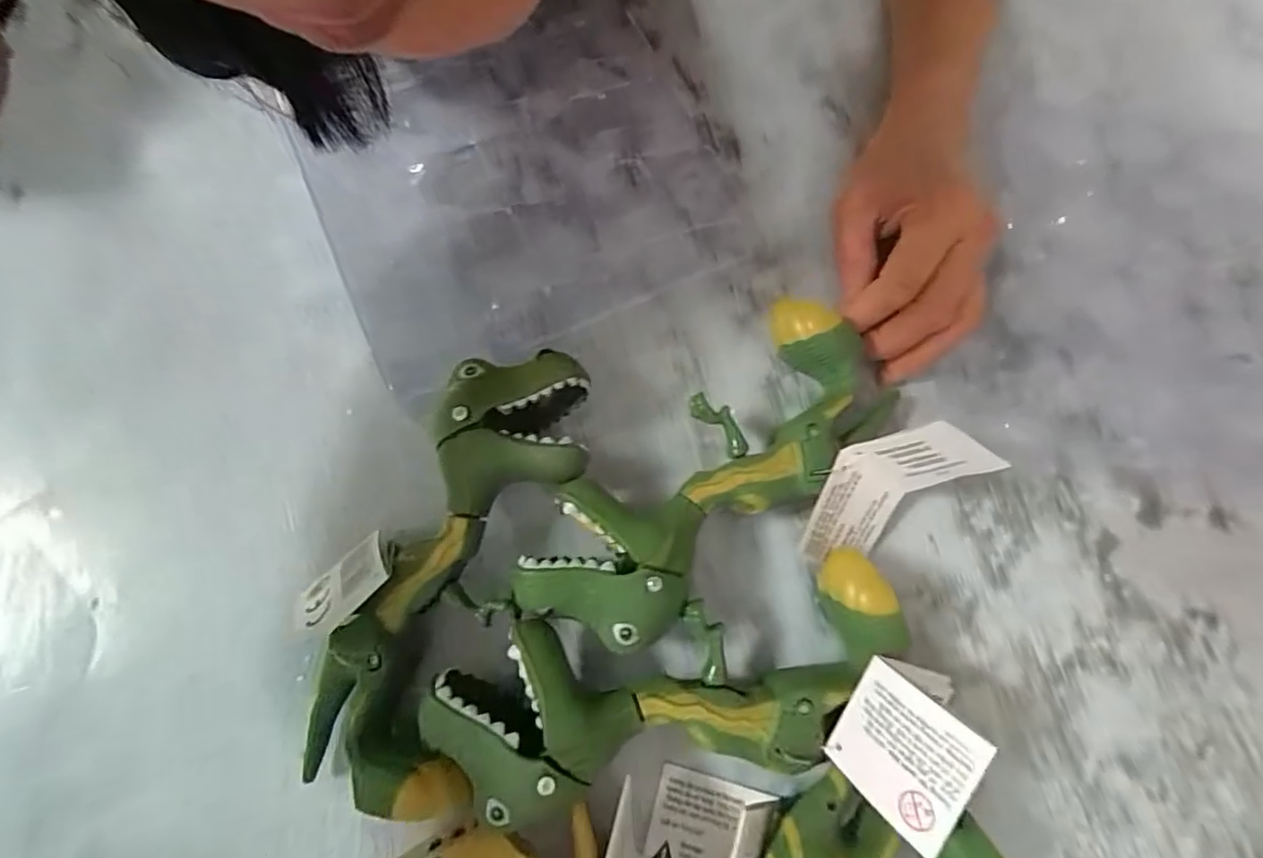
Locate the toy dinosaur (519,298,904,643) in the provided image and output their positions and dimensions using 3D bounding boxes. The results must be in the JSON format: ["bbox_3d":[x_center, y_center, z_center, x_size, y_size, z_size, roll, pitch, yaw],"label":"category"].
[{"bbox_3d":[0.034,0.022,0.261,0.188,0.049,0.071,-39,79,-19],"label":"toy dinosaur"}]

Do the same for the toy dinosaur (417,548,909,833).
[{"bbox_3d":[0.017,0.108,0.238,0.190,0.051,0.073,-12,75,-5],"label":"toy dinosaur"}]

